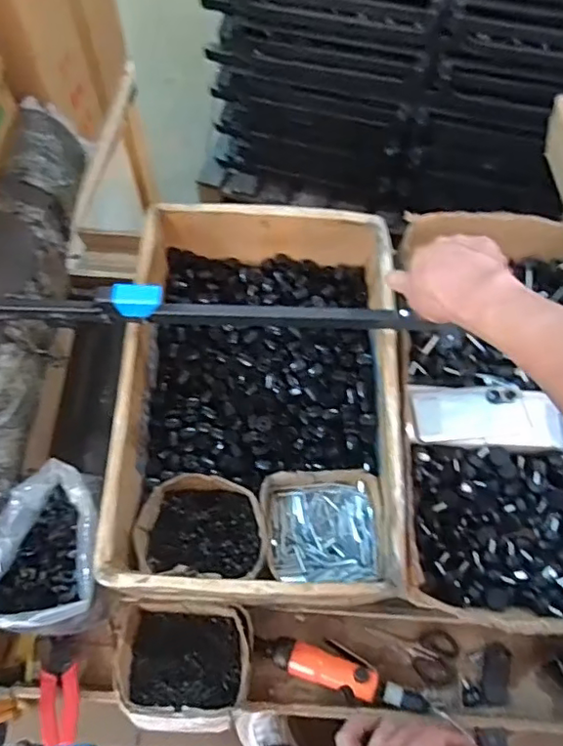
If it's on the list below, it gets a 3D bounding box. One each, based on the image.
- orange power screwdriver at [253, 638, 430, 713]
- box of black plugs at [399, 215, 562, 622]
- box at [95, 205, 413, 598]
[{"bbox_3d":[0.078,0.398,0.779,0.226,0.032,0.056,22,68,8],"label":"orange power screwdriver"},{"bbox_3d":[0.336,0.053,0.834,0.291,0.124,0.568,2,66,0],"label":"box of black plugs"},{"bbox_3d":[-0.023,0.024,0.804,0.357,0.143,0.525,2,66,0],"label":"box"}]

